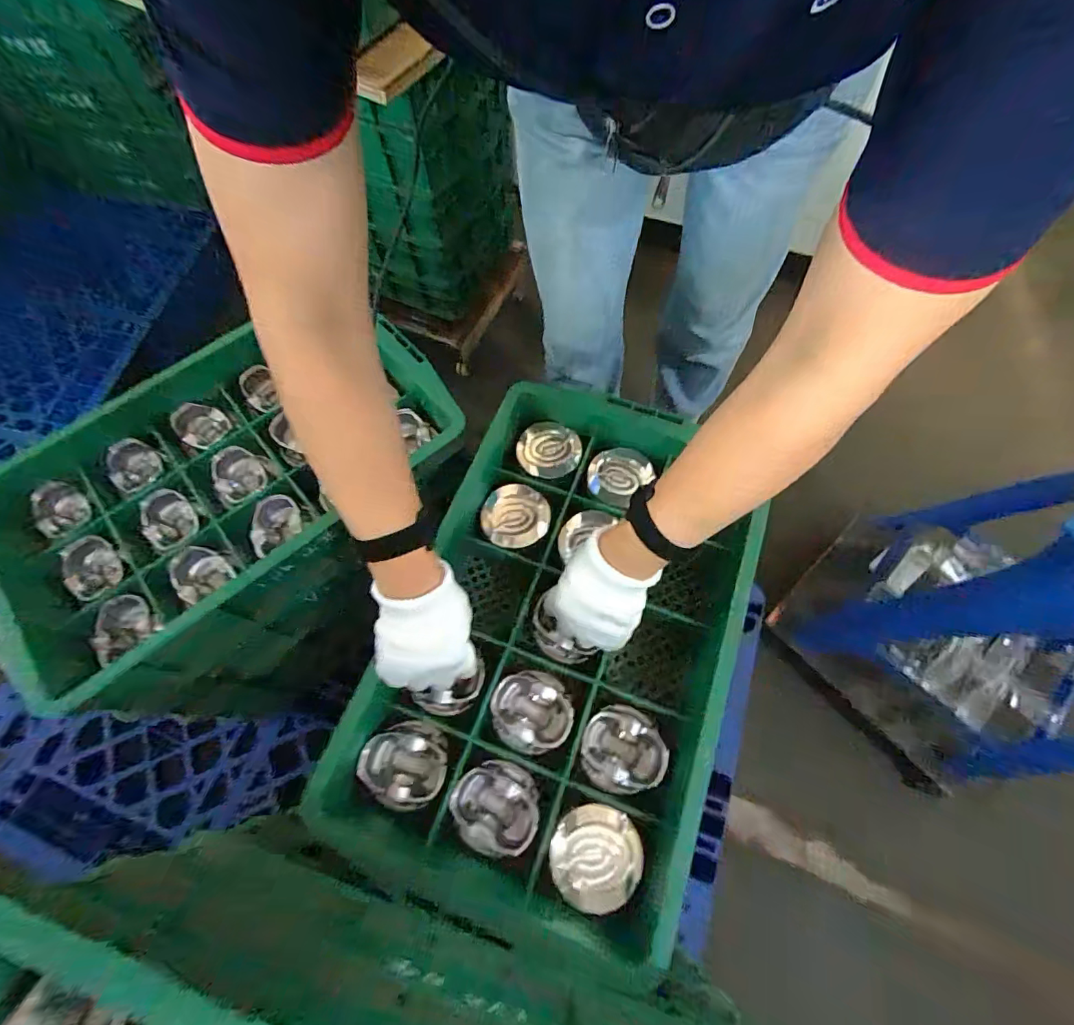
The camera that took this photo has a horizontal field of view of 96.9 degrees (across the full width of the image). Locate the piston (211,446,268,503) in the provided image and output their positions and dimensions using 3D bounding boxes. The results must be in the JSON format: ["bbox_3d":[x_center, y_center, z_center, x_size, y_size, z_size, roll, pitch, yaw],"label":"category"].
[{"bbox_3d":[-0.373,-0.044,0.598,0.073,0.041,0.063,35,74,14],"label":"piston"}]

